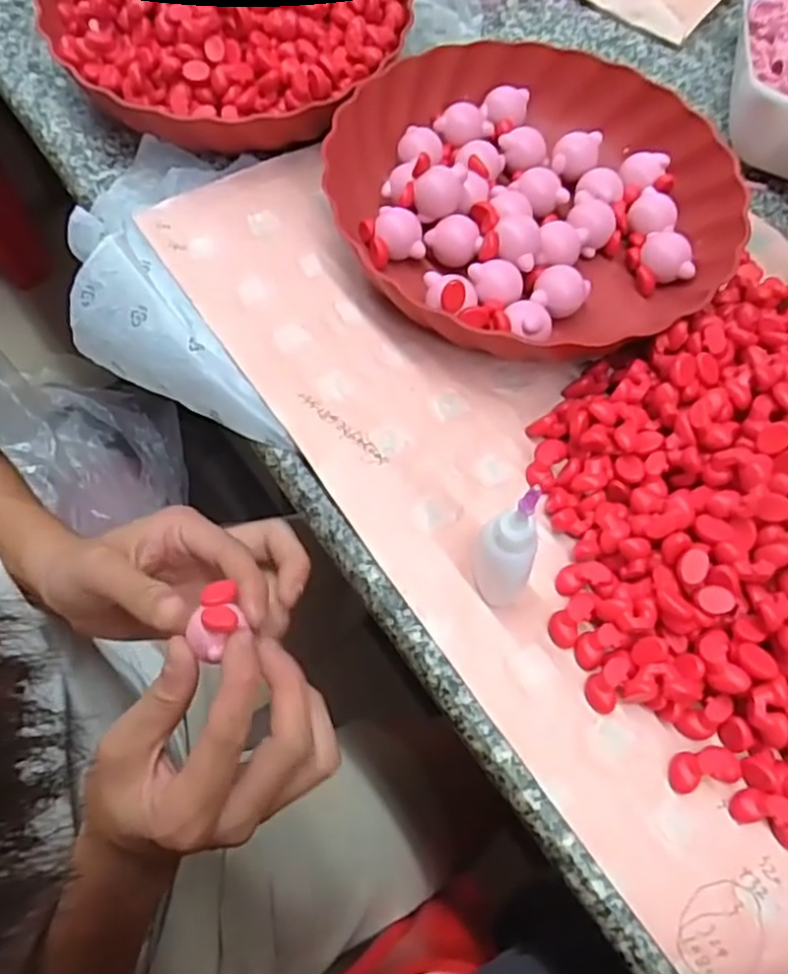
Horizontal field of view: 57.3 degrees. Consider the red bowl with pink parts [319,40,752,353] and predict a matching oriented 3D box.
[{"bbox_3d":[0.086,-0.180,0.445,0.226,0.043,0.232,1,63,-3],"label":"red bowl with pink parts"}]

